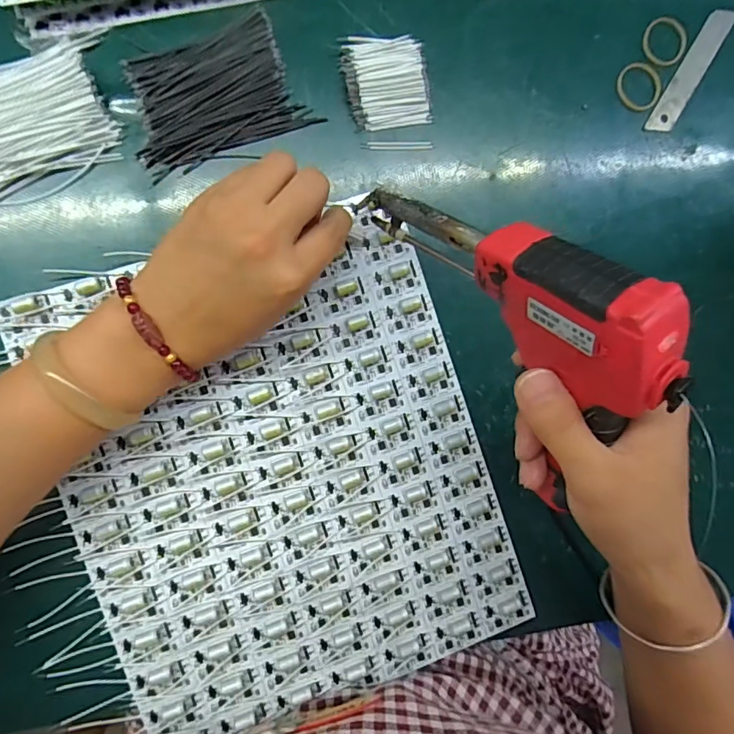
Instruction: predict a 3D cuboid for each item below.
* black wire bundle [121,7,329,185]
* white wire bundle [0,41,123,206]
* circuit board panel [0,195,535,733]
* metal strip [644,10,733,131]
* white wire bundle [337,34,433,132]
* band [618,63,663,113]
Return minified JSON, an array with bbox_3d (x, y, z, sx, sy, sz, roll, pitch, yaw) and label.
[{"bbox_3d":[-0.092,-0.159,0.297,0.100,0.008,0.073,-28,96,-7],"label":"black wire bundle"},{"bbox_3d":[-0.193,-0.135,0.285,0.091,0.010,0.073,-20,95,-8],"label":"white wire bundle"},{"bbox_3d":[-0.049,0.066,0.309,0.241,0.013,0.281,-19,94,-8],"label":"circuit board panel"},{"bbox_3d":[0.219,-0.199,0.344,0.018,0.004,0.094,31,88,-3],"label":"metal strip"},{"bbox_3d":[0.012,-0.176,0.311,0.051,0.010,0.054,-10,93,-8],"label":"white wire bundle"},{"bbox_3d":[0.182,-0.187,0.339,0.031,0.004,0.031,-15,94,-8],"label":"band"}]

